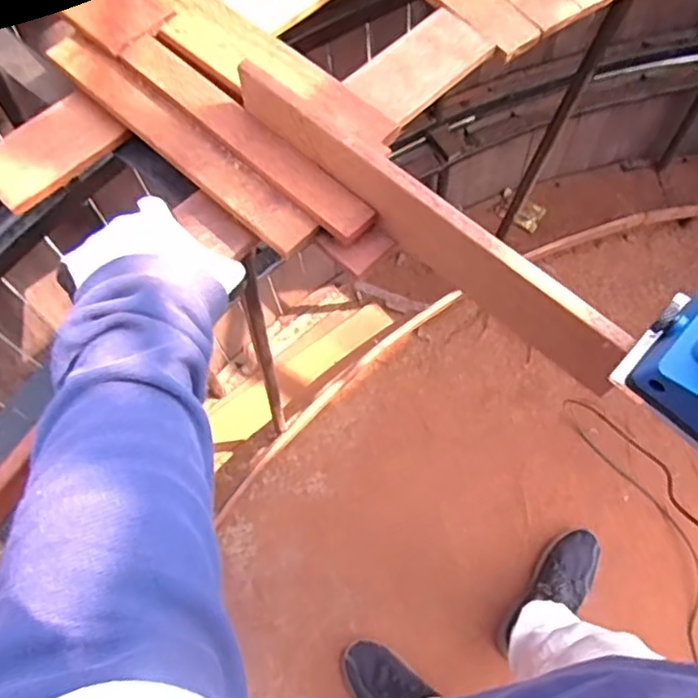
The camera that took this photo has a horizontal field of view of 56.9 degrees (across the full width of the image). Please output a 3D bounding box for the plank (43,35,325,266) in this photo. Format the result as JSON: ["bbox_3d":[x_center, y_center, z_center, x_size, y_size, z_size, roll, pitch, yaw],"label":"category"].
[{"bbox_3d":[-0.136,-0.166,0.500,0.278,0.017,0.038,42,73,12],"label":"plank"}]

